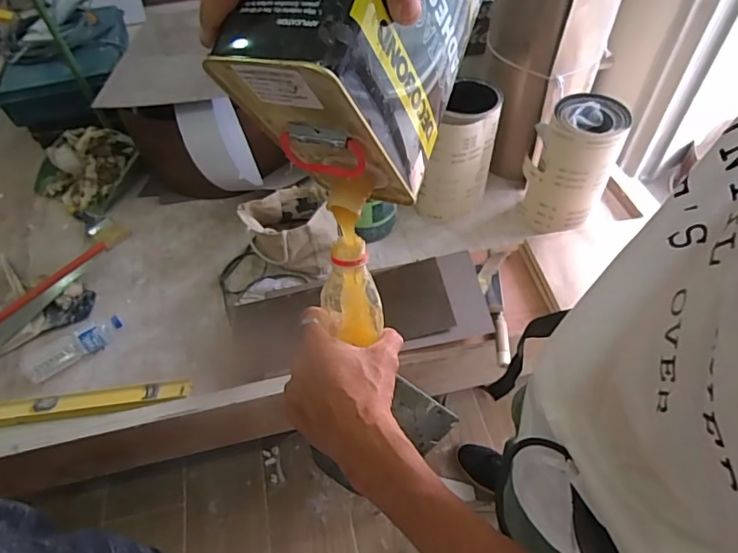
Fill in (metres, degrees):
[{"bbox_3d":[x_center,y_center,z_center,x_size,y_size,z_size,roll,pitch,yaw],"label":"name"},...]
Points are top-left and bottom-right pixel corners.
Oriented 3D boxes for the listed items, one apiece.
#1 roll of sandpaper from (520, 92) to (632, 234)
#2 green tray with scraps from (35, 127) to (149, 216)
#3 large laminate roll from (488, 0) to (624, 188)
[{"bbox_3d":[0.490,-0.269,1.224,0.179,0.301,0.180,-1,52,2],"label":"roll of sandpaper"},{"bbox_3d":[-0.801,-0.303,1.433,0.283,0.143,0.210,-32,57,-21],"label":"green tray with scraps"},{"bbox_3d":[0.447,-0.567,1.267,0.253,0.566,0.287,14,54,13],"label":"large laminate roll"}]

